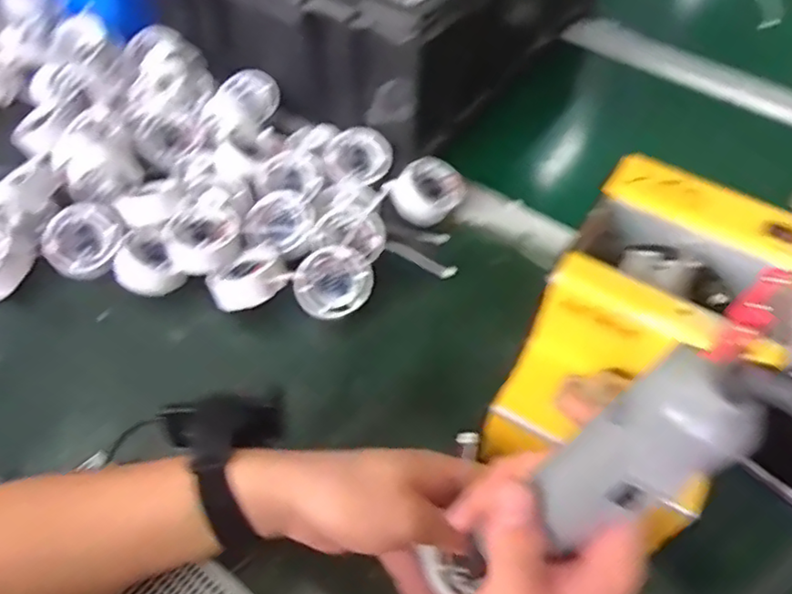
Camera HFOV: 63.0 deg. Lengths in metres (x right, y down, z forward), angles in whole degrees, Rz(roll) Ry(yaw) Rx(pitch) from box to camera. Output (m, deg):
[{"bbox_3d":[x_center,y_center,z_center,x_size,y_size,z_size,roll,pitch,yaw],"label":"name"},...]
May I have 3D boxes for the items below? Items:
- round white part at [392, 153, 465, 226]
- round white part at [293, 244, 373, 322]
[{"bbox_3d":[0.031,-0.095,0.584,0.060,0.039,0.052,7,53,3],"label":"round white part"},{"bbox_3d":[-0.049,-0.012,0.508,0.059,0.034,0.046,-5,54,-5],"label":"round white part"}]

